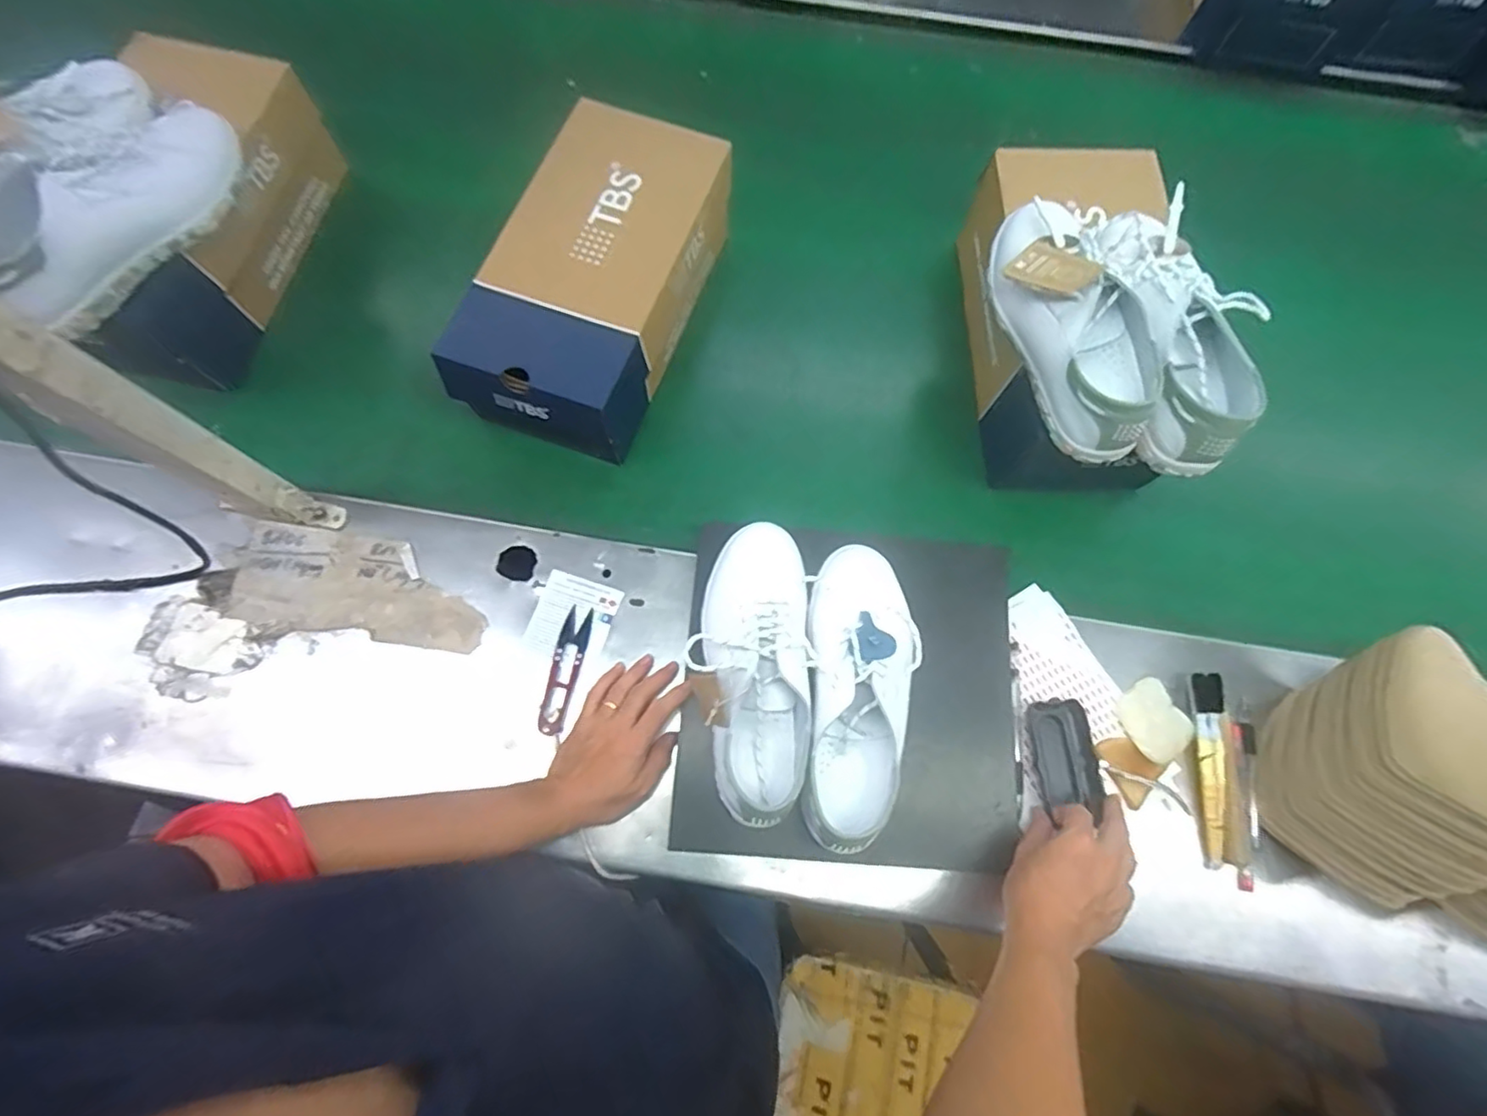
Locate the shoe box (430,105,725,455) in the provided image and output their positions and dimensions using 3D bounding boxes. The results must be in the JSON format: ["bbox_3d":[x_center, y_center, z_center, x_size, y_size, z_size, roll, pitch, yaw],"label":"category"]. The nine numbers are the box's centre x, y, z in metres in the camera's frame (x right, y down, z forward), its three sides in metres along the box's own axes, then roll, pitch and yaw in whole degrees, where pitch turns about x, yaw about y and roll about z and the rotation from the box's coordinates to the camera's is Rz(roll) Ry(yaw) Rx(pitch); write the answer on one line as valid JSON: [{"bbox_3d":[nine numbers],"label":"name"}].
[{"bbox_3d":[-0.151,-0.275,0.656,0.181,0.145,0.323,17,73,3],"label":"shoe box"}]

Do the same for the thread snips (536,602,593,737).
[{"bbox_3d":[-0.168,0.106,0.594,0.026,0.009,0.118,11,73,1],"label":"thread snips"}]

